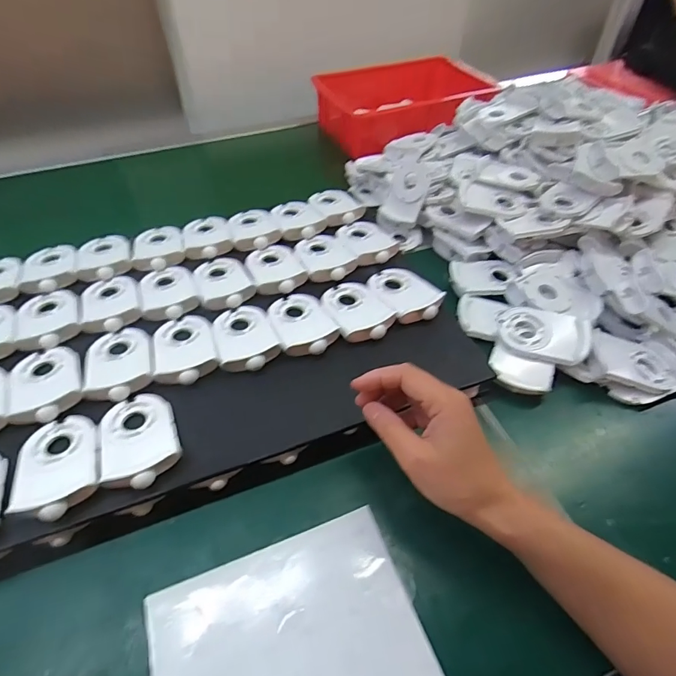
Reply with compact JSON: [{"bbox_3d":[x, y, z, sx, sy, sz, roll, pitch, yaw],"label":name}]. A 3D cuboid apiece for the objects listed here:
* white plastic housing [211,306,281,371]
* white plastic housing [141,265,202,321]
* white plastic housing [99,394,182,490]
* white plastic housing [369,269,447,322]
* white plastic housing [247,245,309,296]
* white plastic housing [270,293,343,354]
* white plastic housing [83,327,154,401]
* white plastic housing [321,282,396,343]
[{"bbox_3d":[-0.093,-0.004,0.436,0.057,0.016,0.087,-15,49,-12],"label":"white plastic housing"},{"bbox_3d":[-0.188,-0.053,0.482,0.058,0.014,0.082,-20,50,-16],"label":"white plastic housing"},{"bbox_3d":[-0.164,0.081,0.360,0.059,0.016,0.087,-18,50,-14],"label":"white plastic housing"},{"bbox_3d":[0.072,-0.051,0.479,0.058,0.021,0.087,-20,51,-17],"label":"white plastic housing"},{"bbox_3d":[-0.073,-0.085,0.511,0.058,0.016,0.089,-16,49,-13],"label":"white plastic housing"},{"bbox_3d":[-0.037,-0.018,0.450,0.058,0.016,0.090,-16,49,-13],"label":"white plastic housing"},{"bbox_3d":[-0.209,0.021,0.418,0.059,0.012,0.089,-14,49,-11],"label":"white plastic housing"},{"bbox_3d":[0.019,-0.033,0.460,0.057,0.018,0.090,-18,50,-15],"label":"white plastic housing"}]

